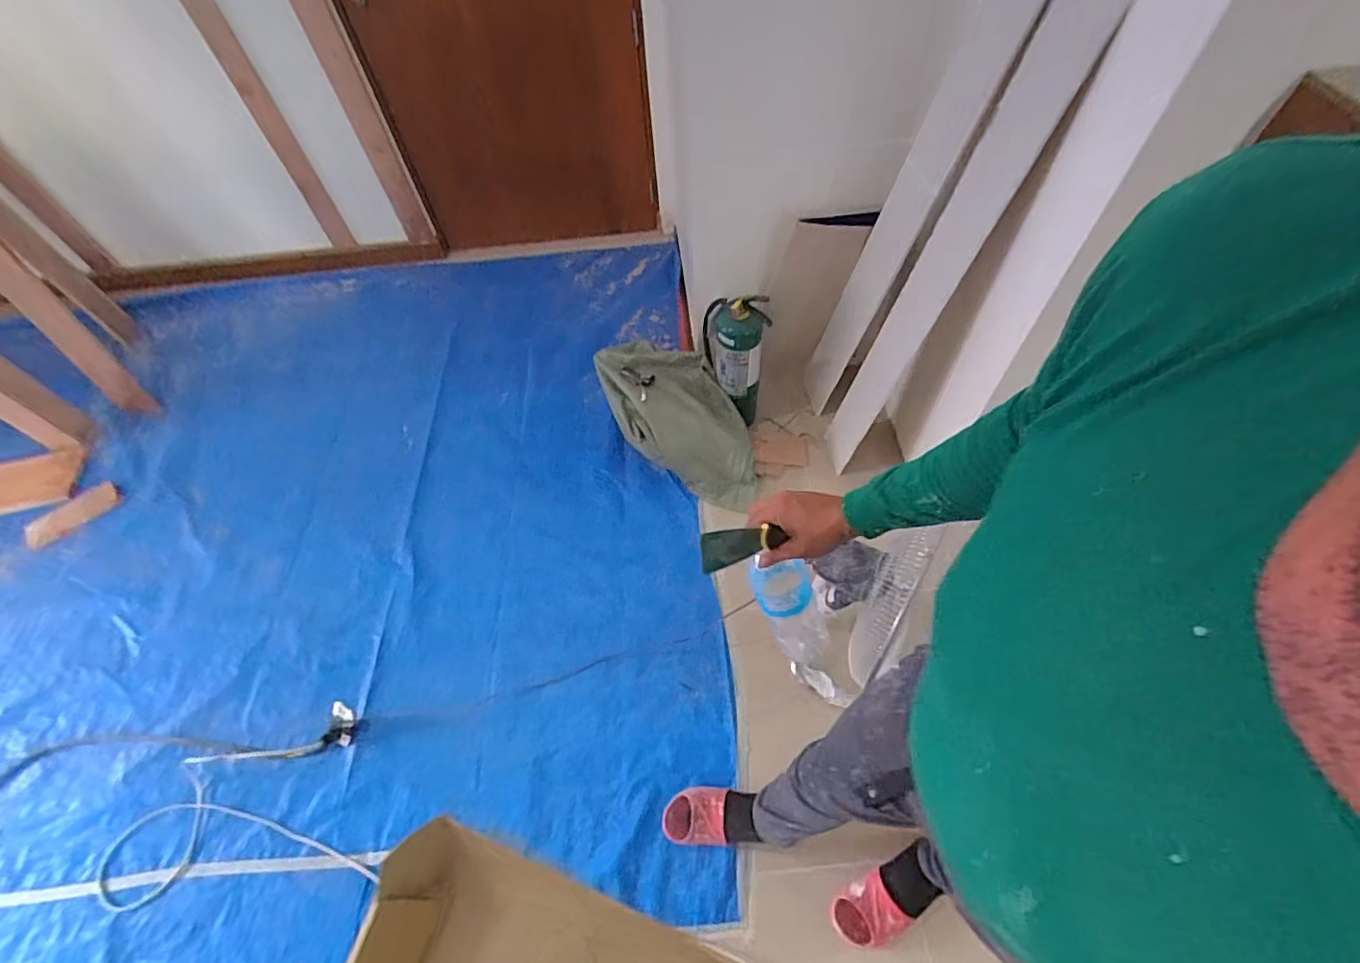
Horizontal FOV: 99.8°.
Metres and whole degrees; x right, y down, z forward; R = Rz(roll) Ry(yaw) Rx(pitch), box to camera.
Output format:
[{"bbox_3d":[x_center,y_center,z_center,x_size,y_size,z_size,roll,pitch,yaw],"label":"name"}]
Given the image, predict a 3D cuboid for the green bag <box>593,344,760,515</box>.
[{"bbox_3d":[-0.006,-0.202,1.791,0.613,0.235,0.298,33,63,21],"label":"green bag"}]

